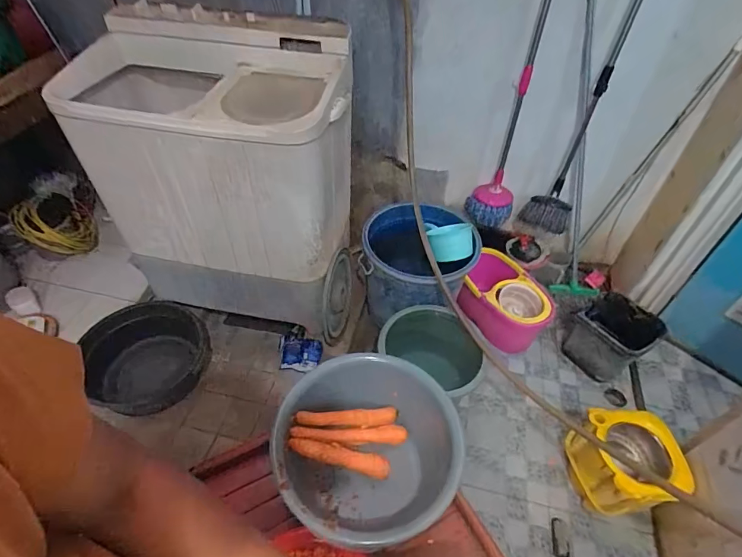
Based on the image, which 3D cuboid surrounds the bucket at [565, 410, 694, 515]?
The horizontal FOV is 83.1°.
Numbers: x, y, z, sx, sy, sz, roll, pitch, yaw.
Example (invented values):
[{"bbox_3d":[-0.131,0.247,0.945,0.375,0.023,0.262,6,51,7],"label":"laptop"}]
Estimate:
[{"bbox_3d":[0.754,0.570,1.258,0.221,0.264,0.254,2,47,0],"label":"bucket"}]

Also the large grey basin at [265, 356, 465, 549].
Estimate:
[{"bbox_3d":[-0.006,0.305,0.729,0.295,0.160,0.287,1,47,-1],"label":"large grey basin"}]

